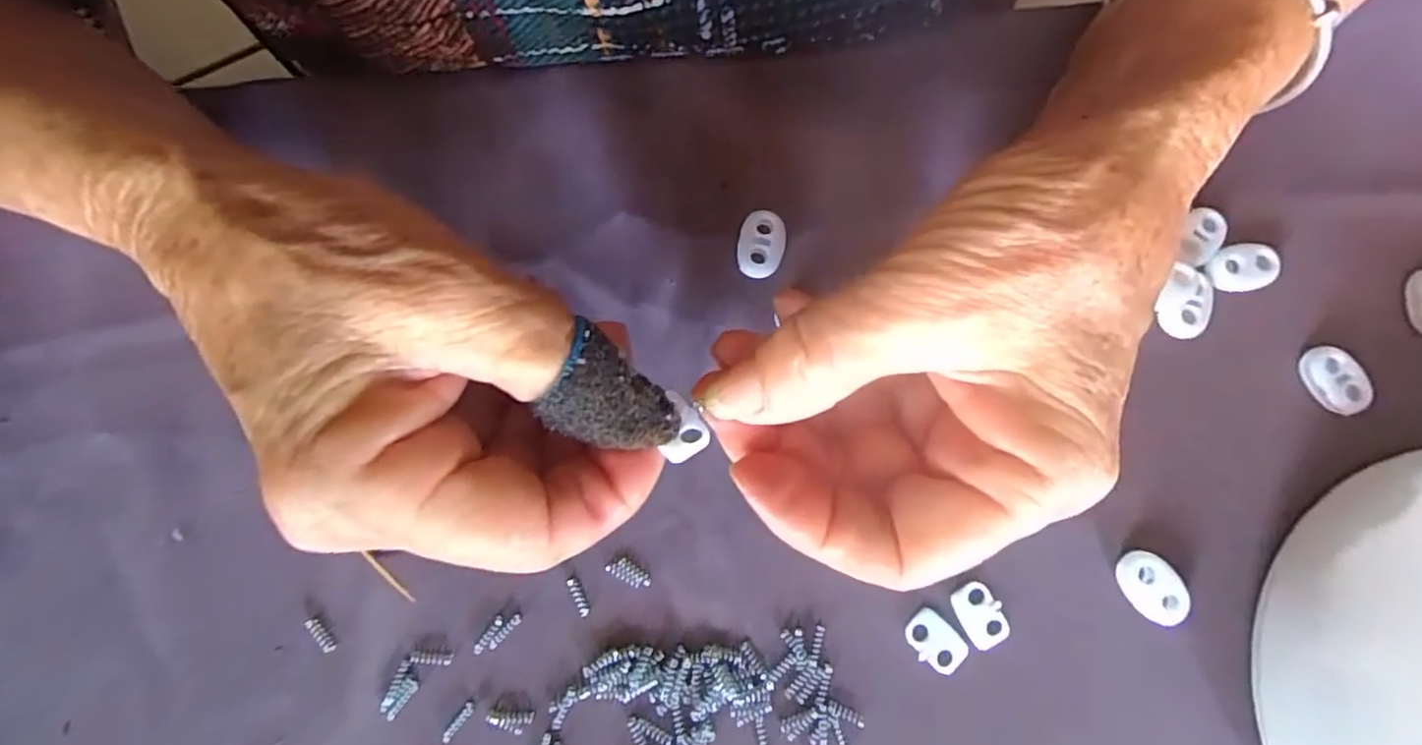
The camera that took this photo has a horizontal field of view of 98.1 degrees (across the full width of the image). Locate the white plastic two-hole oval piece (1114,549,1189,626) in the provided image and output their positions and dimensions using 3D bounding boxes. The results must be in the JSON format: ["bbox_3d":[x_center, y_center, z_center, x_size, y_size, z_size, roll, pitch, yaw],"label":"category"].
[{"bbox_3d":[0.133,0.064,0.186,0.014,0.006,0.022,-38,82,-6],"label":"white plastic two-hole oval piece"}]

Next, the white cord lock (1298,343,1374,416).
[{"bbox_3d":[0.199,0.003,0.197,0.014,0.007,0.023,-19,80,-3],"label":"white cord lock"}]

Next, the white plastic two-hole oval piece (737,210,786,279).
[{"bbox_3d":[0.017,-0.042,0.203,0.015,0.004,0.022,9,80,2],"label":"white plastic two-hole oval piece"}]

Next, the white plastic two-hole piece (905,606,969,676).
[{"bbox_3d":[0.068,0.081,0.185,0.019,0.004,0.013,43,83,7],"label":"white plastic two-hole piece"}]

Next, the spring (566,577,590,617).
[{"bbox_3d":[-0.040,0.068,0.186,0.004,0.004,0.012,-23,80,-4],"label":"spring"}]

